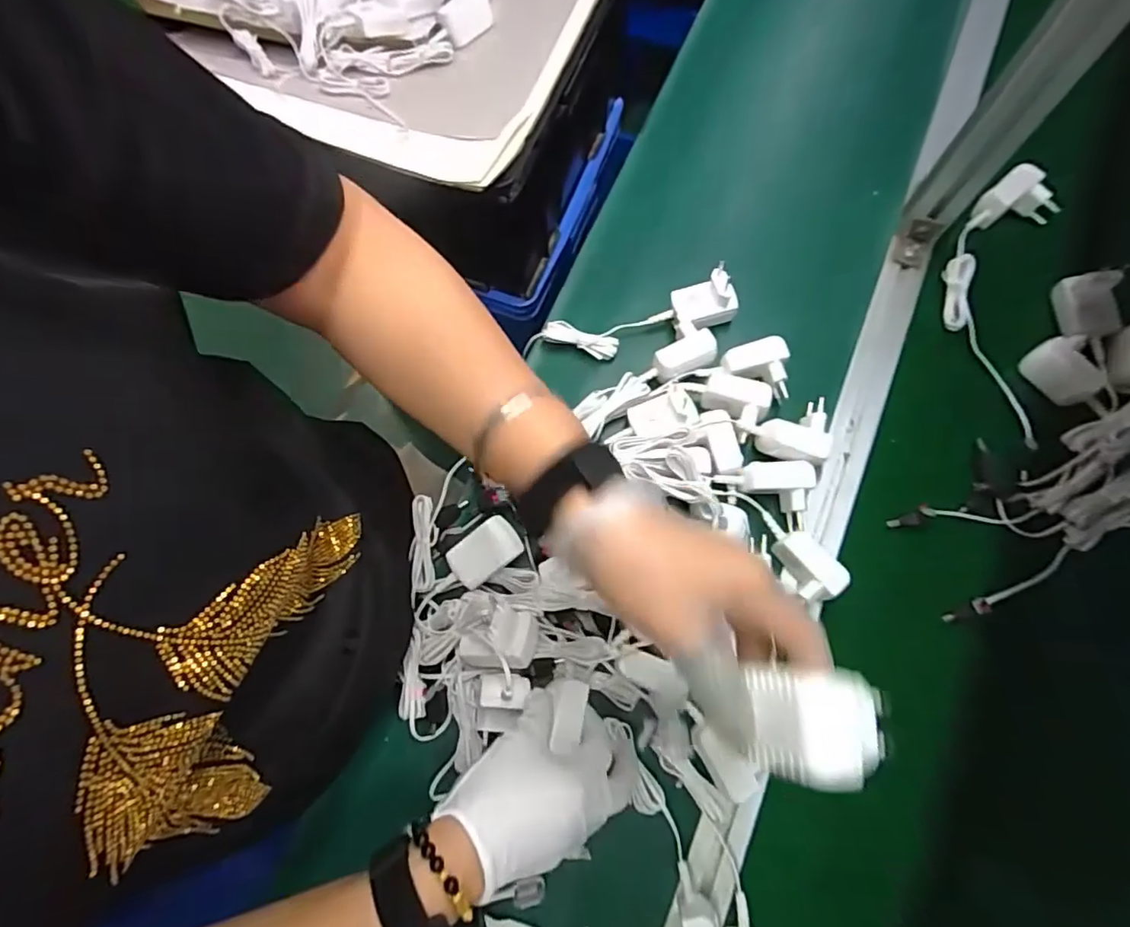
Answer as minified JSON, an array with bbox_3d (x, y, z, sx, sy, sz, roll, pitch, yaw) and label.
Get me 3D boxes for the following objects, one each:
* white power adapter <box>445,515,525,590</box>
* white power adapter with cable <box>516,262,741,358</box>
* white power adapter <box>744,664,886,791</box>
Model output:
[{"bbox_3d":[-0.067,0.075,0.473,0.059,0.020,0.038,-40,82,14],"label":"white power adapter"},{"bbox_3d":[0.069,-0.137,0.552,0.195,0.046,0.050,-15,74,-2],"label":"white power adapter with cable"},{"bbox_3d":[0.106,0.111,0.237,0.048,0.025,0.042,-8,64,32],"label":"white power adapter"}]

